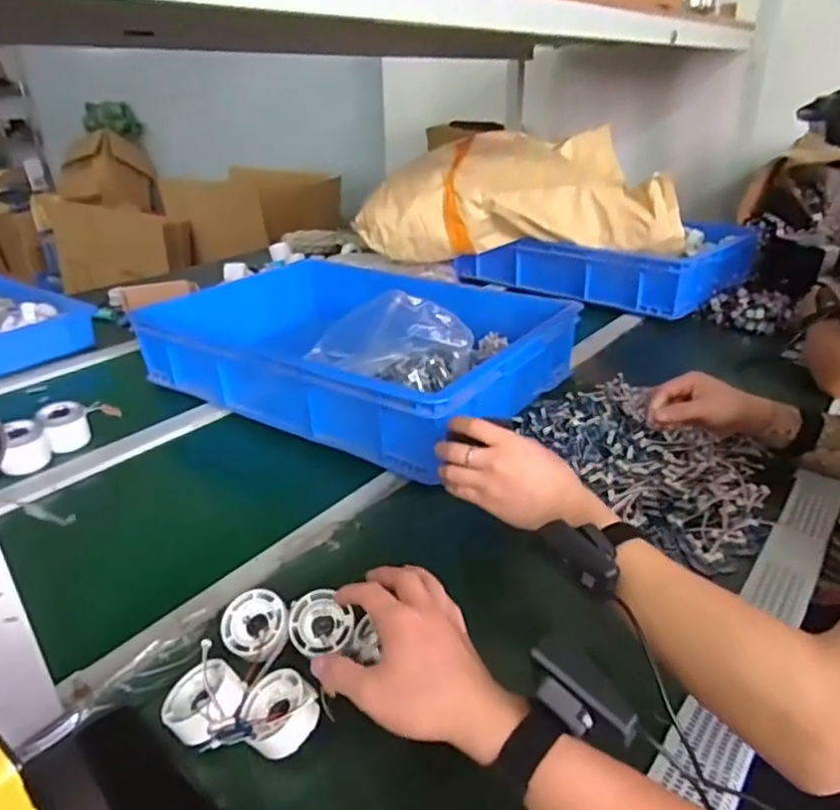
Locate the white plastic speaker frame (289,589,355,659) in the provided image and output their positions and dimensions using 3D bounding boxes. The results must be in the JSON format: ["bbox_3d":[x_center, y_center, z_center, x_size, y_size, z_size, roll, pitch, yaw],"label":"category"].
[{"bbox_3d":[-0.084,0.183,0.521,0.052,0.028,0.050,-10,65,-12],"label":"white plastic speaker frame"}]

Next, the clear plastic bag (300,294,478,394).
[{"bbox_3d":[-0.039,-0.102,0.863,0.216,0.135,0.122,20,34,33],"label":"clear plastic bag"}]

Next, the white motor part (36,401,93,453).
[{"bbox_3d":[-0.483,0.033,0.840,0.054,0.060,0.050,-16,32,-28],"label":"white motor part"}]

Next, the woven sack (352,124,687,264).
[{"bbox_3d":[0.226,-0.456,1.361,0.679,0.226,0.267,5,28,9],"label":"woven sack"}]

